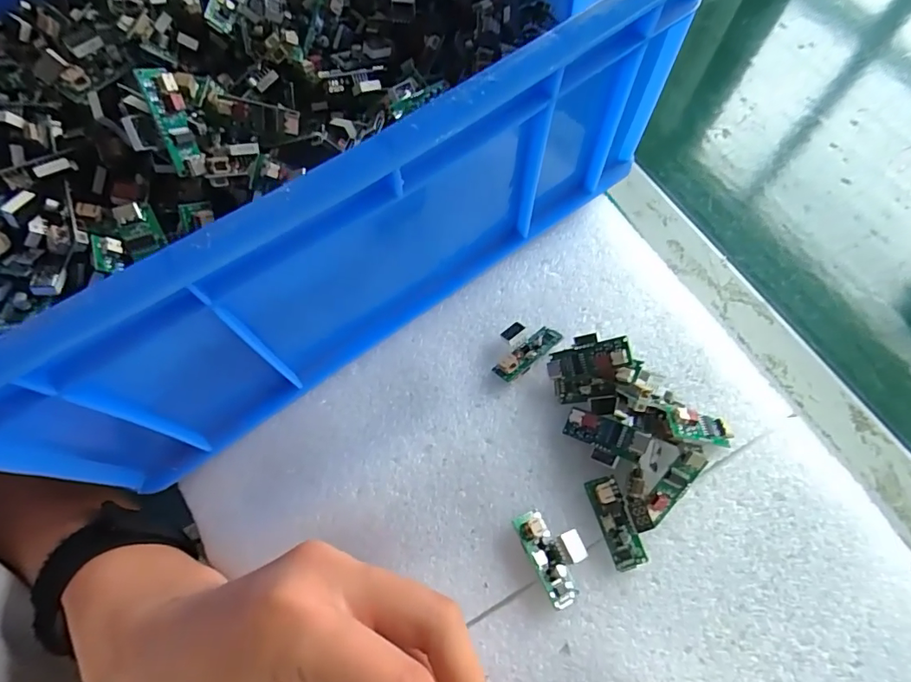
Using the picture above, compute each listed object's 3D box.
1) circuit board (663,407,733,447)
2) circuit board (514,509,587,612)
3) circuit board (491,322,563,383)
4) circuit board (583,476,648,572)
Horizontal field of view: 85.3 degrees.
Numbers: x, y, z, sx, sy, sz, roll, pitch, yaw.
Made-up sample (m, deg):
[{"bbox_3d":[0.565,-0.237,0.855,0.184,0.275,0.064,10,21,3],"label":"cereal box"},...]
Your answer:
[{"bbox_3d":[0.111,0.039,0.225,0.040,0.005,0.013,17,66,-25],"label":"circuit board"},{"bbox_3d":[0.043,0.091,0.213,0.022,0.009,0.039,-24,70,-9],"label":"circuit board"},{"bbox_3d":[0.034,0.003,0.253,0.037,0.008,0.023,-42,73,-15],"label":"circuit board"},{"bbox_3d":[0.070,0.080,0.217,0.013,0.010,0.038,-16,69,-6],"label":"circuit board"}]

